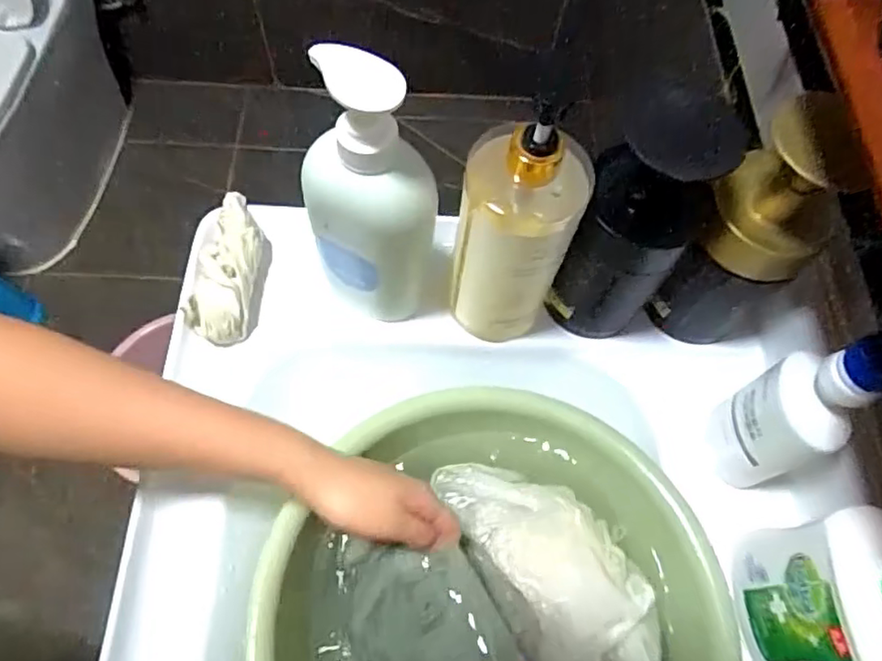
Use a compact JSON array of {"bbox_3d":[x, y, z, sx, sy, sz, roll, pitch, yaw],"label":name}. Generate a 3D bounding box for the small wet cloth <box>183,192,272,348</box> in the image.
[{"bbox_3d":[-0.167,-0.051,0.488,0.051,0.042,0.124,7,65,1],"label":"small wet cloth"}]

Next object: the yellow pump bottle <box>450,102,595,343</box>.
[{"bbox_3d":[0.046,-0.057,0.420,0.072,0.210,0.061,12,65,3],"label":"yellow pump bottle"}]

